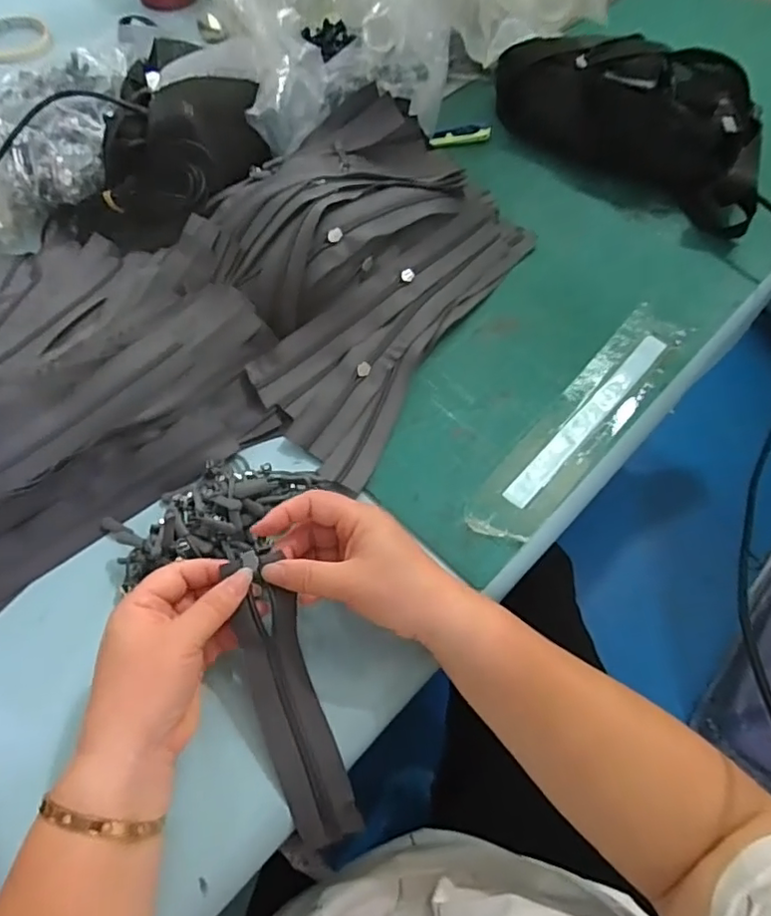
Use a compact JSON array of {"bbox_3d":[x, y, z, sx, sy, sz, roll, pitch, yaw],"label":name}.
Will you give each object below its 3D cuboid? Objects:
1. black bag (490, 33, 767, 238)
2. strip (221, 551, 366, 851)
[{"bbox_3d":[0.269,-0.363,0.609,0.308,0.084,0.143,40,68,20],"label":"black bag"},{"bbox_3d":[-0.060,0.153,0.368,0.039,0.012,0.185,-16,85,-18],"label":"strip"}]

